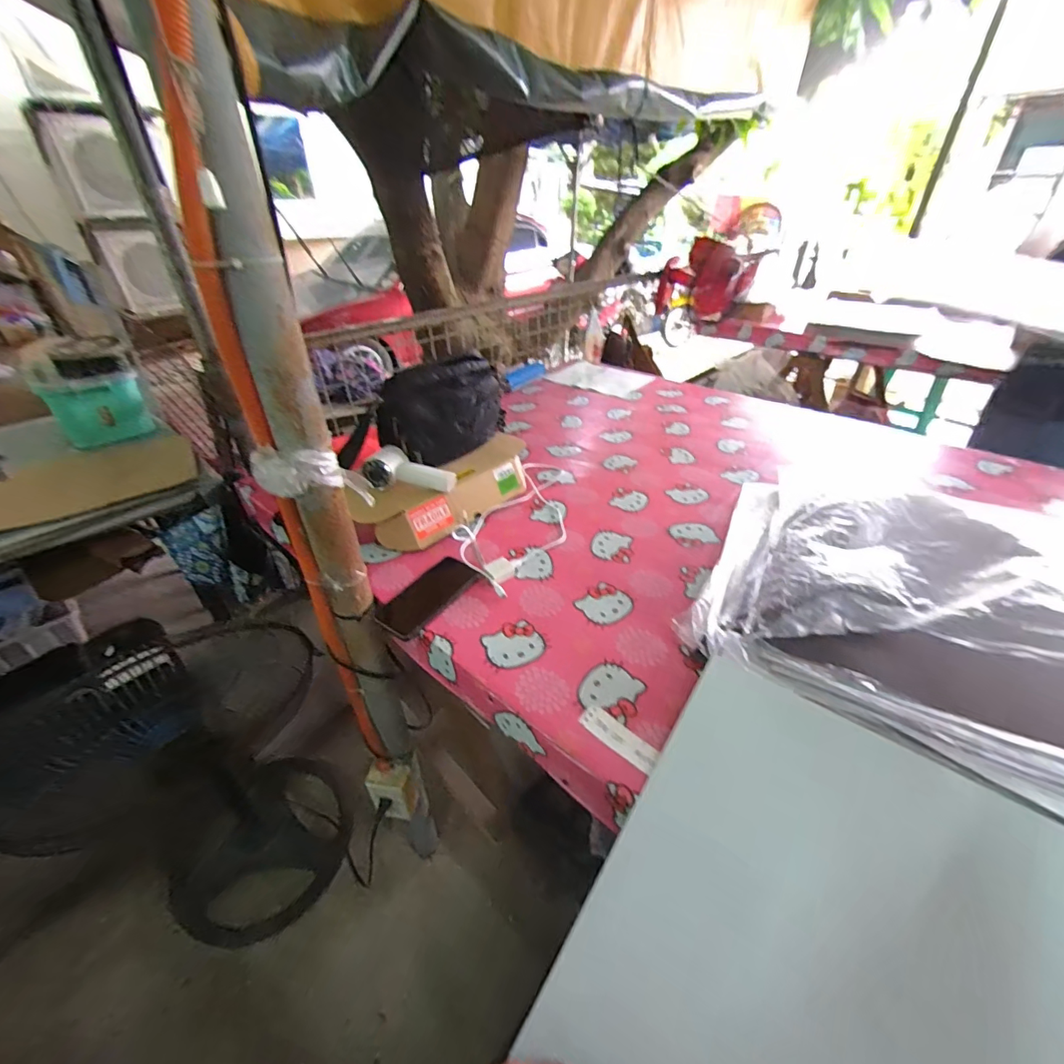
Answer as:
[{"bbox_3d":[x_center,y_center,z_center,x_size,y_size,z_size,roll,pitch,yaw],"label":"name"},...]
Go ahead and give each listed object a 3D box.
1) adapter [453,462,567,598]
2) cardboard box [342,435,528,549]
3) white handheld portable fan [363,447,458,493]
[{"bbox_3d":[-0.009,-0.033,0.862,0.172,0.022,0.388,17,39,22],"label":"adapter"},{"bbox_3d":[-0.144,-0.074,0.859,0.367,0.082,0.128,-27,43,-31],"label":"cardboard box"},{"bbox_3d":[-0.213,-0.105,0.830,0.155,0.052,0.069,12,36,-3],"label":"white handheld portable fan"}]

